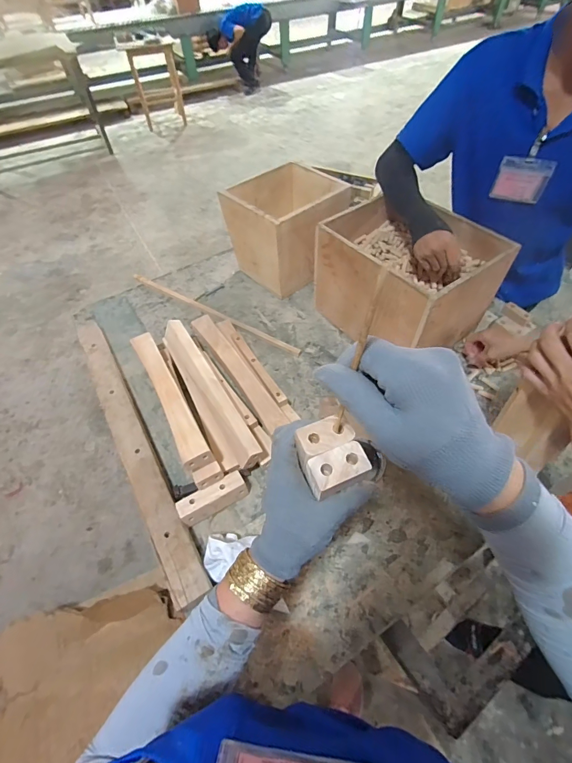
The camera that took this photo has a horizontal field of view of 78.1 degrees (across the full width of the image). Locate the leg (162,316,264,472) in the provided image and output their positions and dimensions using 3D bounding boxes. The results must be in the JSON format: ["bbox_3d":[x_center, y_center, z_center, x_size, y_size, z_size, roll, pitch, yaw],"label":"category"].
[{"bbox_3d":[-0.163,0.011,0.712,0.063,0.060,0.382,-28,57,-16],"label":"leg"}]

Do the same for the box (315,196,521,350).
[{"bbox_3d":[0.267,-0.237,0.806,0.277,0.213,0.329,-35,59,-20],"label":"box"}]

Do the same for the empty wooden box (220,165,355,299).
[{"bbox_3d":[0.011,-0.398,0.946,0.259,0.229,0.249,-34,59,-20],"label":"empty wooden box"}]

